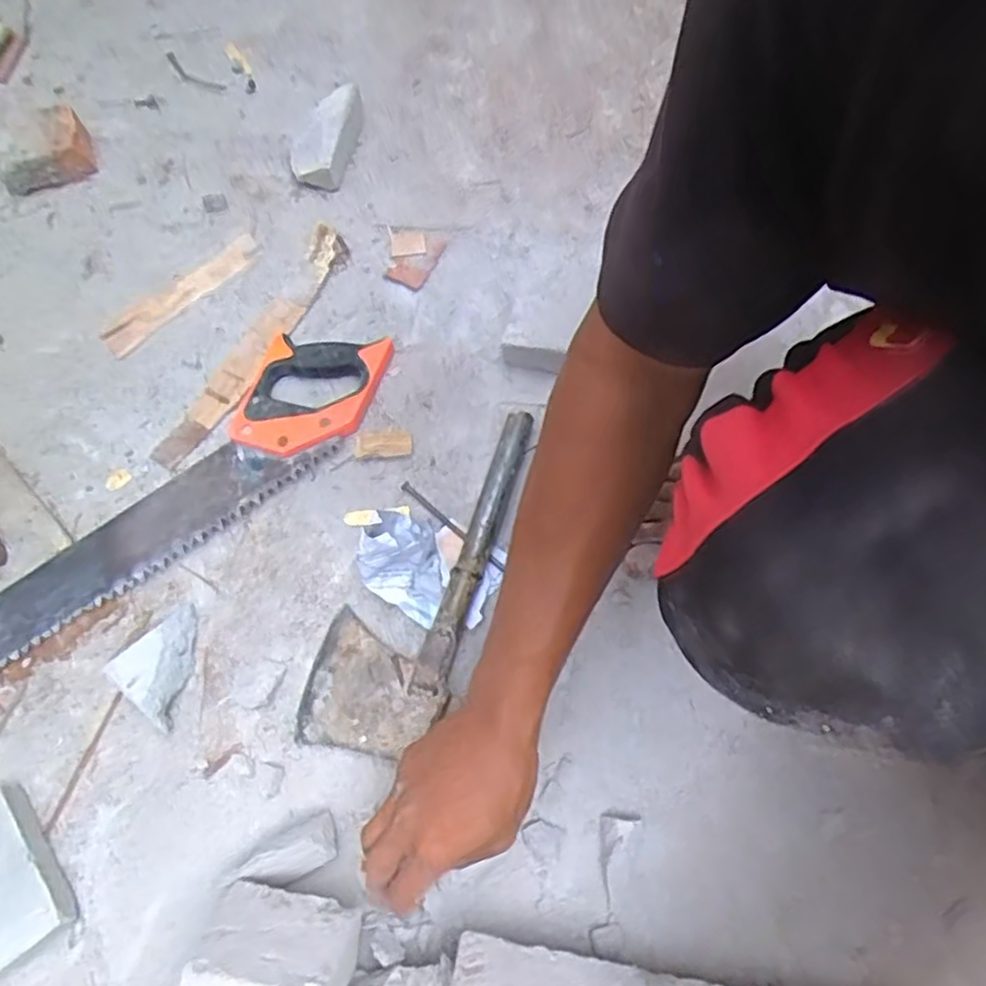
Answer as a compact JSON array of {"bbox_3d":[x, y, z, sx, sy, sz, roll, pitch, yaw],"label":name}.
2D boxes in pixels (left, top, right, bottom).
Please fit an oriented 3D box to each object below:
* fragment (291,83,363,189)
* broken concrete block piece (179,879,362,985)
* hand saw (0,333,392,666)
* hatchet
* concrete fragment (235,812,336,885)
[{"bbox_3d":[-0.188,-0.396,0.783,0.072,0.064,0.123,11,68,5],"label":"fragment"},{"bbox_3d":[-0.141,0.310,0.469,0.102,0.086,0.045,8,101,4],"label":"broken concrete block piece"},{"bbox_3d":[-0.323,0.025,0.643,0.562,0.032,0.124,-39,73,-14],"label":"hand saw"},{"bbox_3d":[-0.065,0.066,0.620,0.117,0.040,0.313,16,69,7],"label":"hatchet"},{"bbox_3d":[-0.151,0.271,0.535,0.065,0.044,0.034,-24,70,-9],"label":"concrete fragment"}]

